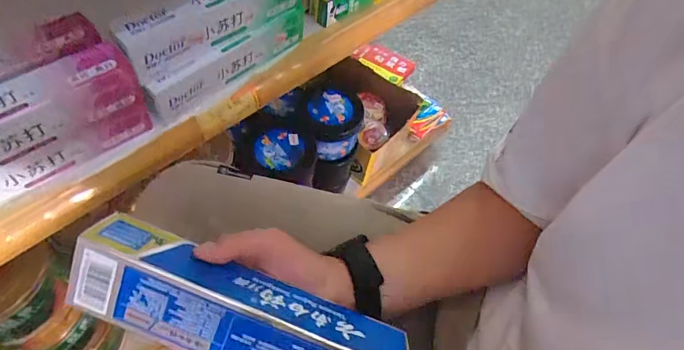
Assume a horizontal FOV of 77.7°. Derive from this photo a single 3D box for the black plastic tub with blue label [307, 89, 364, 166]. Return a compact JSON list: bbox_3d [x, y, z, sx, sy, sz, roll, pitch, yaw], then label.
[{"bbox_3d":[-0.010,-0.095,0.836,0.105,0.105,0.108,4,56,-6],"label":"black plastic tub with blue label"}]

